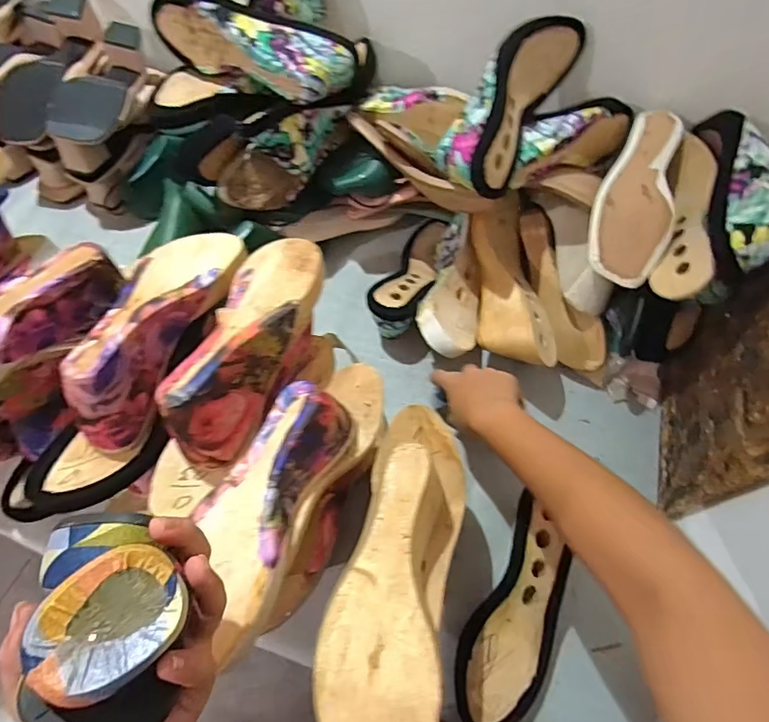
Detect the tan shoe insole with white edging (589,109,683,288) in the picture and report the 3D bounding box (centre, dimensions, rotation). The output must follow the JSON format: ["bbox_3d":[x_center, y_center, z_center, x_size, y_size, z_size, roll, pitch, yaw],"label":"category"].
[{"bbox_3d":[0.286,-0.197,0.560,0.081,0.040,0.221,17,77,7],"label":"tan shoe insole with white edging"}]

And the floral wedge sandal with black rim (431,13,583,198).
[{"bbox_3d":[0.134,-0.285,0.537,0.083,0.076,0.234,25,62,11],"label":"floral wedge sandal with black rim"}]

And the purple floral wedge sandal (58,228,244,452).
[{"bbox_3d":[-0.213,-0.033,0.469,0.085,0.077,0.228,24,62,11],"label":"purple floral wedge sandal"}]

